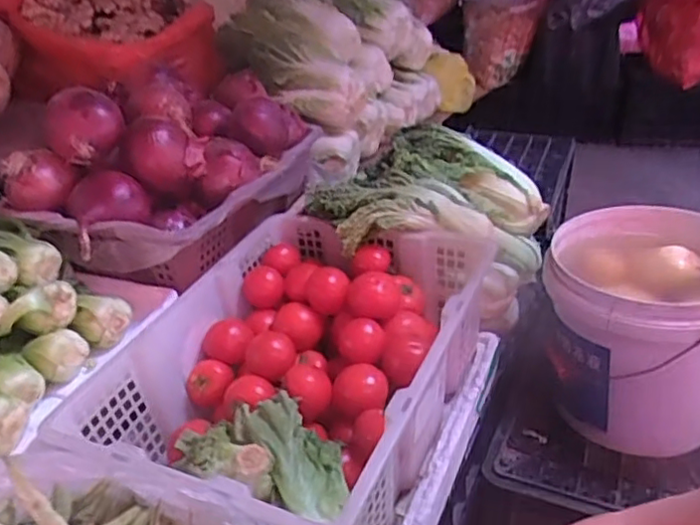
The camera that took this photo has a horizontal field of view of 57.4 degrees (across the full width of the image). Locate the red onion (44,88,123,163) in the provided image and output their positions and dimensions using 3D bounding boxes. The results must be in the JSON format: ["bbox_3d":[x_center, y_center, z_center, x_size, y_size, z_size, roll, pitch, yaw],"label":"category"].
[{"bbox_3d":[-0.382,-0.196,0.903,0.086,0.082,0.075,8,33,17],"label":"red onion"}]

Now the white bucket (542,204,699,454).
[{"bbox_3d":[0.409,0.081,0.902,0.250,0.228,0.283,14,35,26],"label":"white bucket"}]

